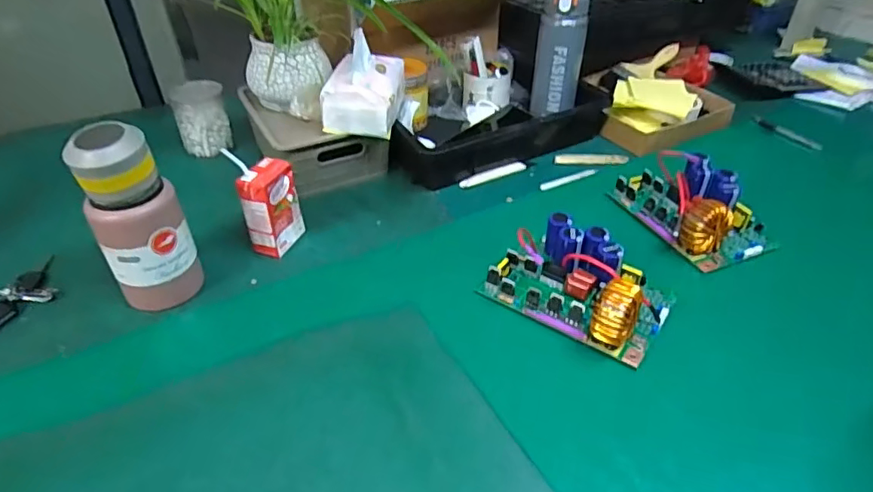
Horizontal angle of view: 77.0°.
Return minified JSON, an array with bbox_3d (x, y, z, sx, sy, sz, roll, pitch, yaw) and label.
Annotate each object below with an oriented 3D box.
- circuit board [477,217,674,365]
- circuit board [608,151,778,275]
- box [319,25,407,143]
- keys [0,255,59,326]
[{"bbox_3d":[0.163,0.038,0.621,0.184,0.058,0.127,25,46,28],"label":"circuit board"},{"bbox_3d":[0.345,-0.059,0.735,0.131,0.061,0.188,-15,41,-17],"label":"circuit board"},{"bbox_3d":[-0.102,-0.235,0.786,0.097,0.103,0.135,4,40,7],"label":"box"},{"bbox_3d":[-0.481,0.059,0.631,0.057,0.017,0.155,4,40,6],"label":"keys"}]

